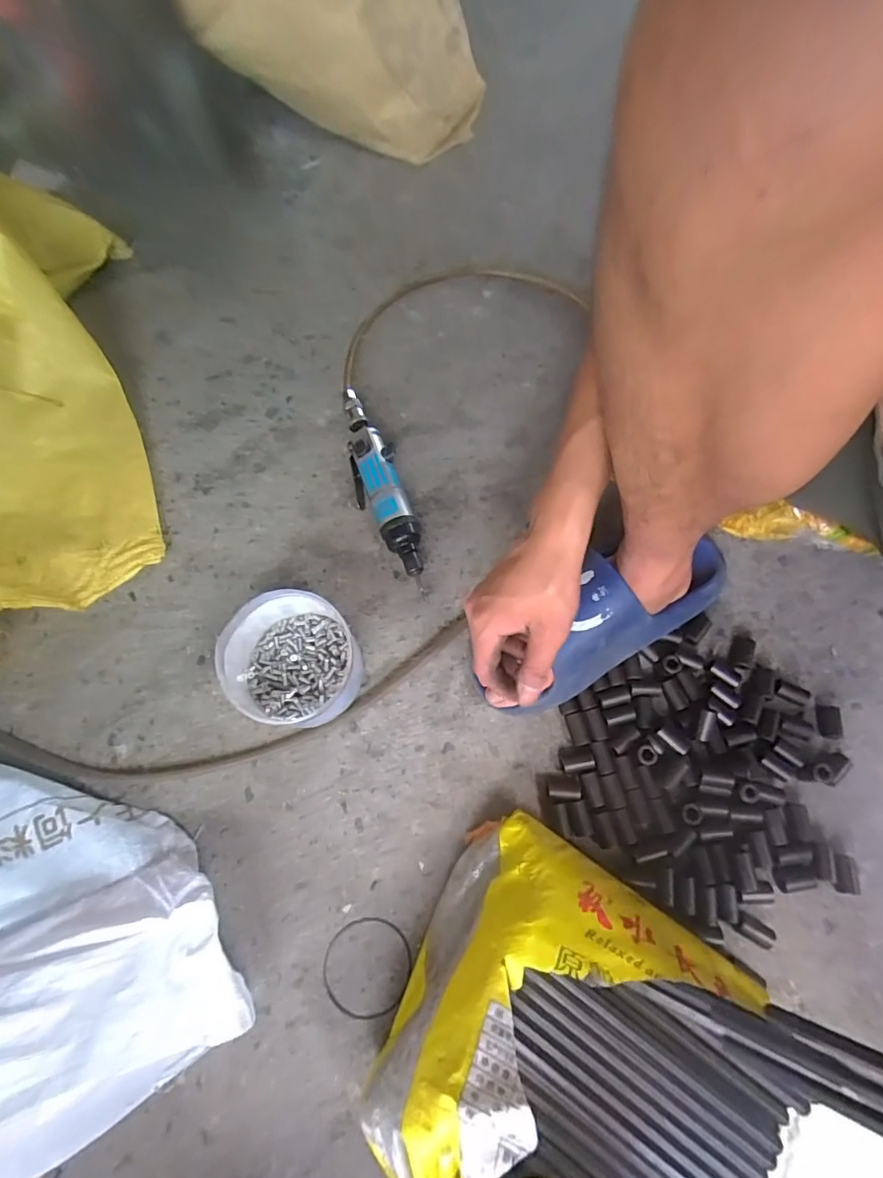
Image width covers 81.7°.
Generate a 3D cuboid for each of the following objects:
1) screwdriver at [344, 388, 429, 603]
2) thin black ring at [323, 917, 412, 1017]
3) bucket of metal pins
[{"bbox_3d":[-0.070,-0.119,0.566,0.055,0.043,0.260,-15,72,-5],"label":"screwdriver"},{"bbox_3d":[-0.064,0.324,0.438,0.076,0.004,0.073,0,71,0],"label":"thin black ring"},{"bbox_3d":[-0.137,0.068,0.481,0.111,0.083,0.110,0,71,0],"label":"bucket of metal pins"}]

